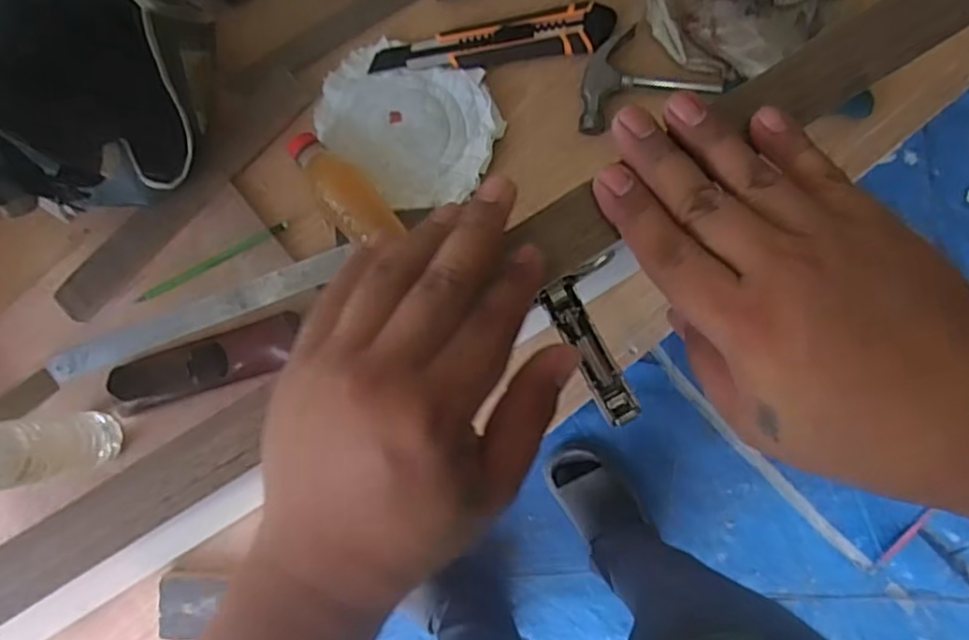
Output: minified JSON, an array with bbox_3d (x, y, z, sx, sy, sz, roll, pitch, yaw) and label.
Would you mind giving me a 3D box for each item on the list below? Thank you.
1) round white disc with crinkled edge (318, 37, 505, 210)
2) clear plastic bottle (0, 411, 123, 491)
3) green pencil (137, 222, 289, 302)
[{"bbox_3d":[-0.075,-0.186,0.641,0.174,0.016,0.138,21,89,7],"label":"round white disc with crinkled edge"},{"bbox_3d":[-0.385,0.110,0.566,0.050,0.186,0.053,-7,86,6],"label":"clear plastic bottle"},{"bbox_3d":[-0.265,-0.057,0.651,0.162,0.006,0.011,-26,84,4],"label":"green pencil"}]

